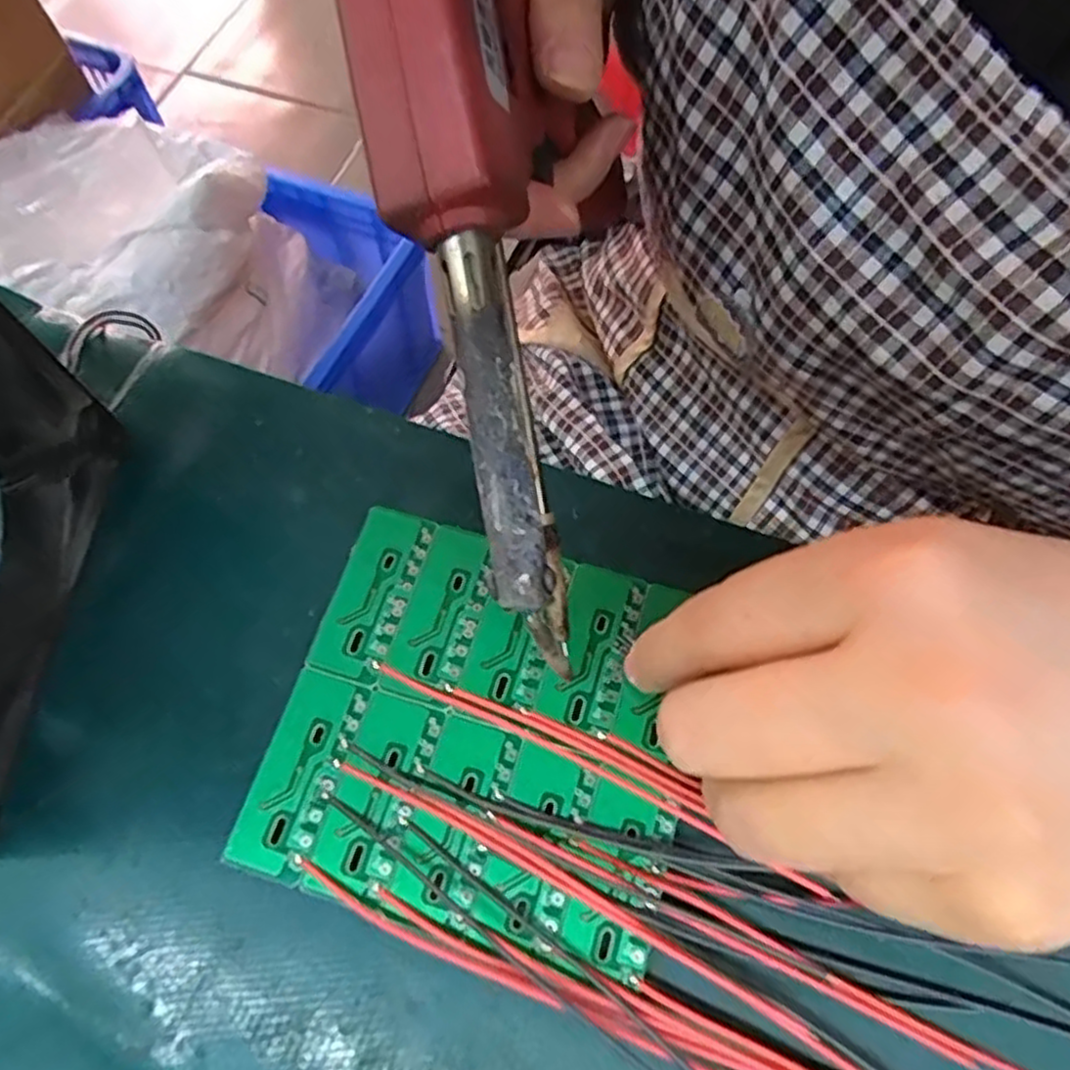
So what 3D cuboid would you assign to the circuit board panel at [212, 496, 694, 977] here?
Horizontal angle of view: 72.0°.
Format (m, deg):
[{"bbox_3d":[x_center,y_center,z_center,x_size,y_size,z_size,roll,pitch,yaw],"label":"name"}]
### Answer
[{"bbox_3d":[-0.012,0.047,0.184,0.099,0.006,0.093,15,65,7],"label":"circuit board panel"}]

